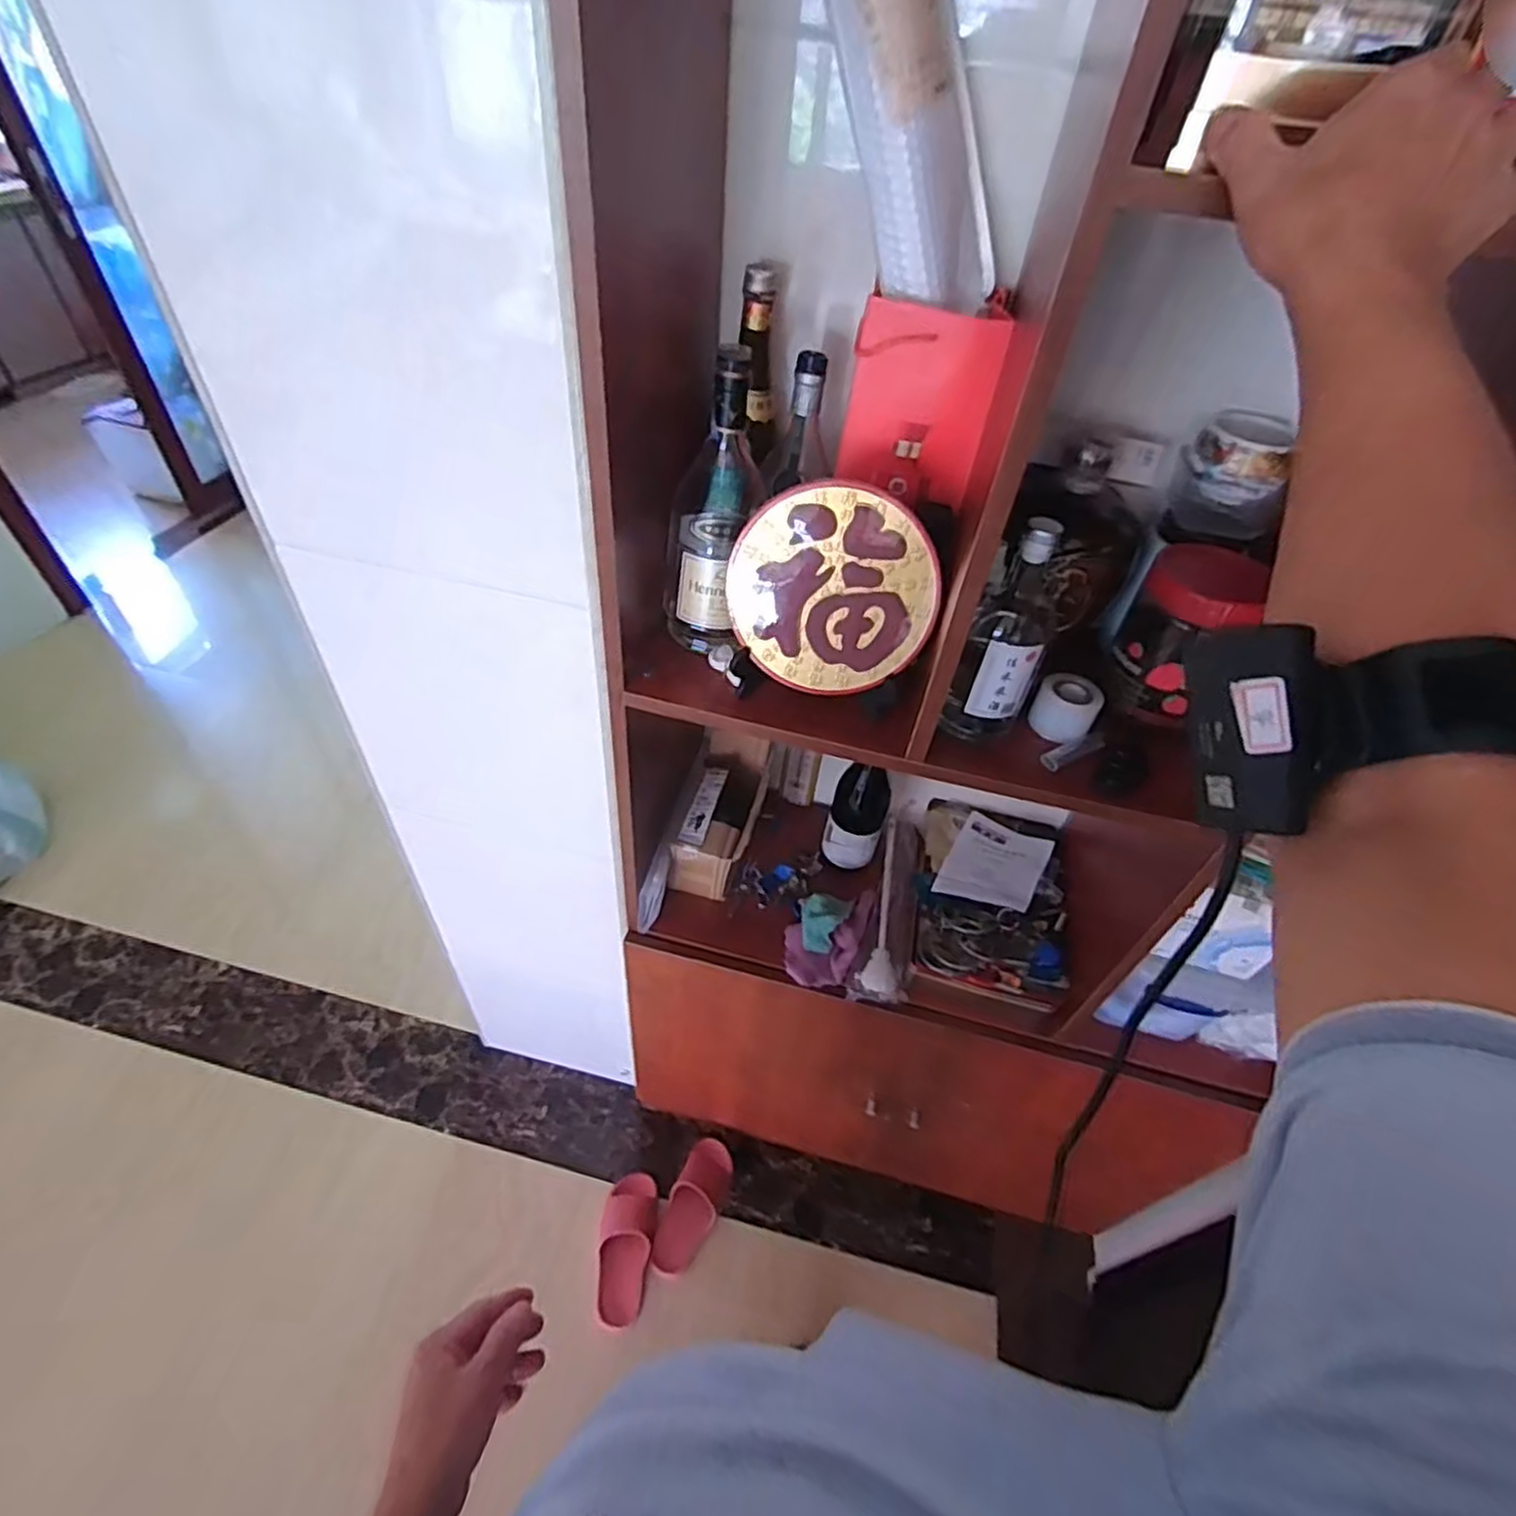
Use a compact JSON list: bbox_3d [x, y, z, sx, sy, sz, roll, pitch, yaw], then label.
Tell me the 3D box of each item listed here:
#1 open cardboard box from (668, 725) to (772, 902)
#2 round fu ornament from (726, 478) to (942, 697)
[{"bbox_3d":[-0.049,0.082,1.043,0.096,0.125,0.205,12,46,6],"label":"open cardboard box"},{"bbox_3d":[0.065,-0.146,0.639,0.176,0.178,0.020,10,27,4],"label":"round fu ornament"}]

